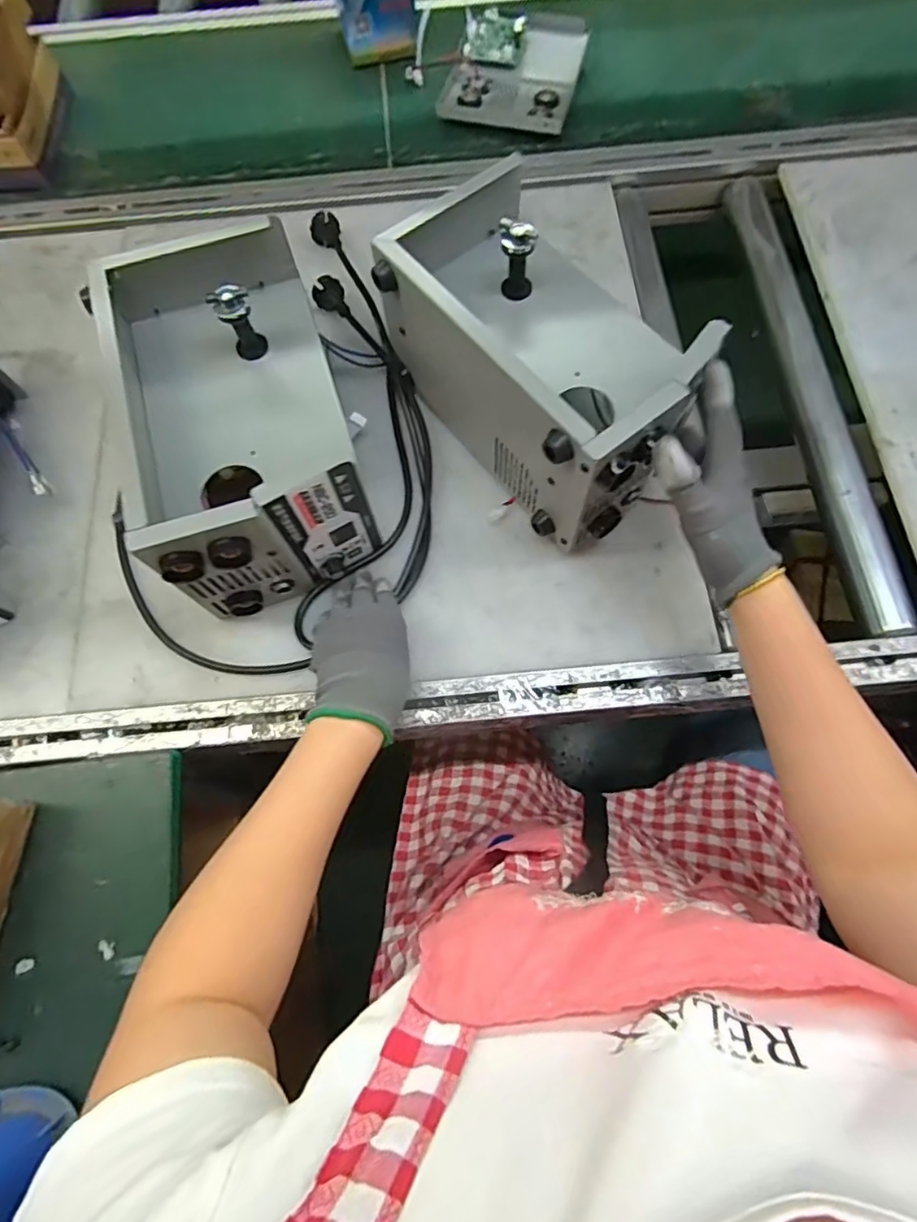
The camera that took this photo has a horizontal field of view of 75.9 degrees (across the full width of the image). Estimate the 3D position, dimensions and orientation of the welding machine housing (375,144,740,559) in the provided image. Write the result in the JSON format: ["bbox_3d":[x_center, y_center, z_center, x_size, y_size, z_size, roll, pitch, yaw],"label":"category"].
[{"bbox_3d":[0.075,-0.227,0.526,0.171,0.152,0.292,-37,77,-10],"label":"welding machine housing"}]

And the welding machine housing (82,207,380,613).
[{"bbox_3d":[-0.190,-0.172,0.513,0.167,0.138,0.305,-17,74,-4],"label":"welding machine housing"}]

